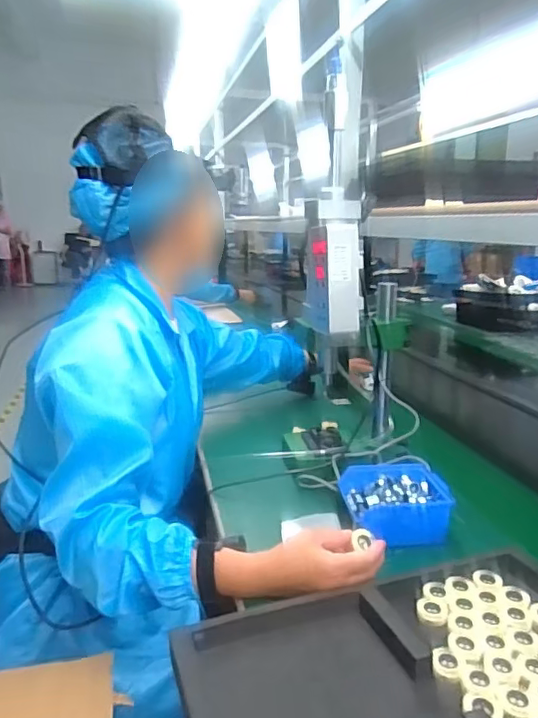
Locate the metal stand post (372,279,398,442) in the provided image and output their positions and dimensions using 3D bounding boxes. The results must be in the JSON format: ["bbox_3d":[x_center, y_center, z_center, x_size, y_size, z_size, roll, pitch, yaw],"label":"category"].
[{"bbox_3d":[0.191,0.003,0.932,0.032,0.257,0.031,0,13,-4],"label":"metal stand post"}]

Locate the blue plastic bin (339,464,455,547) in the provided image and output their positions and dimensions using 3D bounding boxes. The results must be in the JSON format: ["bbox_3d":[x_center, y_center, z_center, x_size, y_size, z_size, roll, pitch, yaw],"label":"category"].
[{"bbox_3d":[0.173,0.198,0.779,0.136,0.052,0.133,0,13,-4],"label":"blue plastic bin"}]

